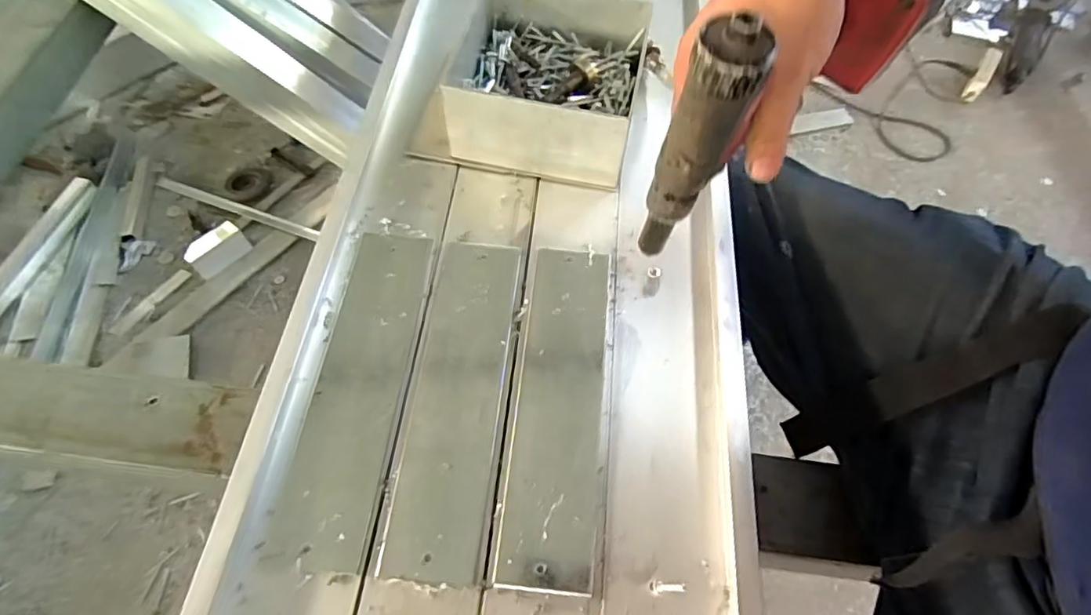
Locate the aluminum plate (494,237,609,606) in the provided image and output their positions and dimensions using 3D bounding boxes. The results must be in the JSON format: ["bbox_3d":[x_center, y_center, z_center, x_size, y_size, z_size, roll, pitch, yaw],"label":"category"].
[{"bbox_3d":[0.011,0.060,0.395,0.059,0.009,0.241,5,60,3],"label":"aluminum plate"}]

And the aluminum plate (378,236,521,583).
[{"bbox_3d":[-0.059,0.055,0.395,0.059,0.005,0.242,4,60,2],"label":"aluminum plate"}]

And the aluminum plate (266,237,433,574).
[{"bbox_3d":[-0.129,0.049,0.397,0.056,0.004,0.242,4,60,2],"label":"aluminum plate"}]

